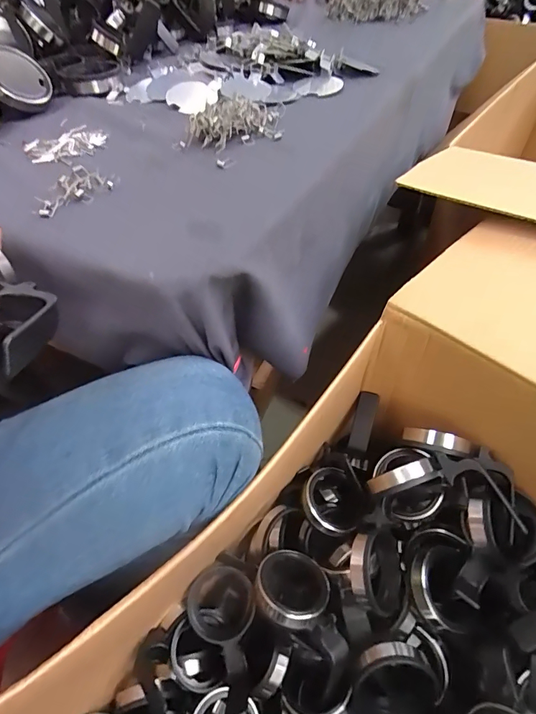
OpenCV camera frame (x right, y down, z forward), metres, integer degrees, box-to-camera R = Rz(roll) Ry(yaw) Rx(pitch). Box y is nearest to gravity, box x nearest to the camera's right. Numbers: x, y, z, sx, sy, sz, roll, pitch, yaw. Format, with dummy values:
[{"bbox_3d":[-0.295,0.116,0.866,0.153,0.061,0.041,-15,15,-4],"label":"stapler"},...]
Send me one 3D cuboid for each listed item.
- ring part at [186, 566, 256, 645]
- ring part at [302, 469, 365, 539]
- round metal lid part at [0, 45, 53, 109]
[{"bbox_3d":[-0.050,0.263,0.433,0.074,0.014,0.069,-3,49,3],"label":"ring part"},{"bbox_3d":[0.072,0.154,0.441,0.066,0.021,0.071,-3,49,3],"label":"ring part"},{"bbox_3d":[-0.291,-0.323,0.464,0.020,0.065,0.077,-29,25,41],"label":"round metal lid part"}]

